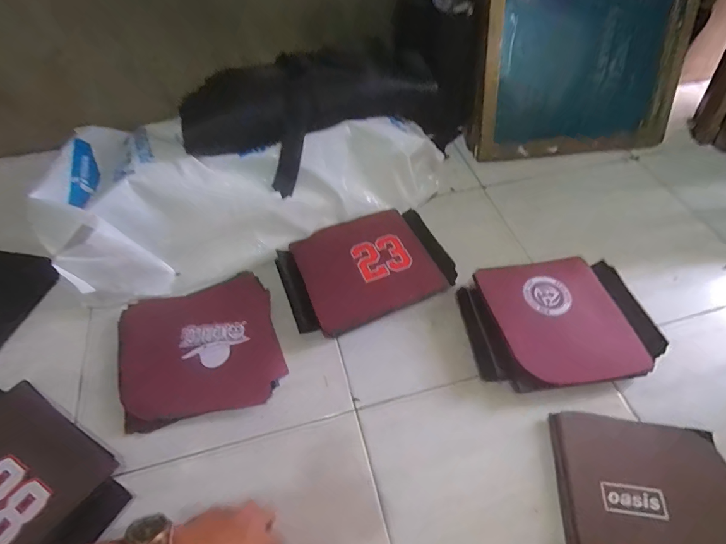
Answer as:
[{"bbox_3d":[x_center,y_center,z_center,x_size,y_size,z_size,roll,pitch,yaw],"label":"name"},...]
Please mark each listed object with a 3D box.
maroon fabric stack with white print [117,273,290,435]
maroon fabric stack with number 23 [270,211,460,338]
[{"bbox_3d":[-0.266,0.114,0.640,0.241,0.019,0.243,-17,57,-12],"label":"maroon fabric stack with white print"},{"bbox_3d":[0.003,-0.010,0.719,0.293,0.036,0.208,-19,57,-14],"label":"maroon fabric stack with number 23"}]

